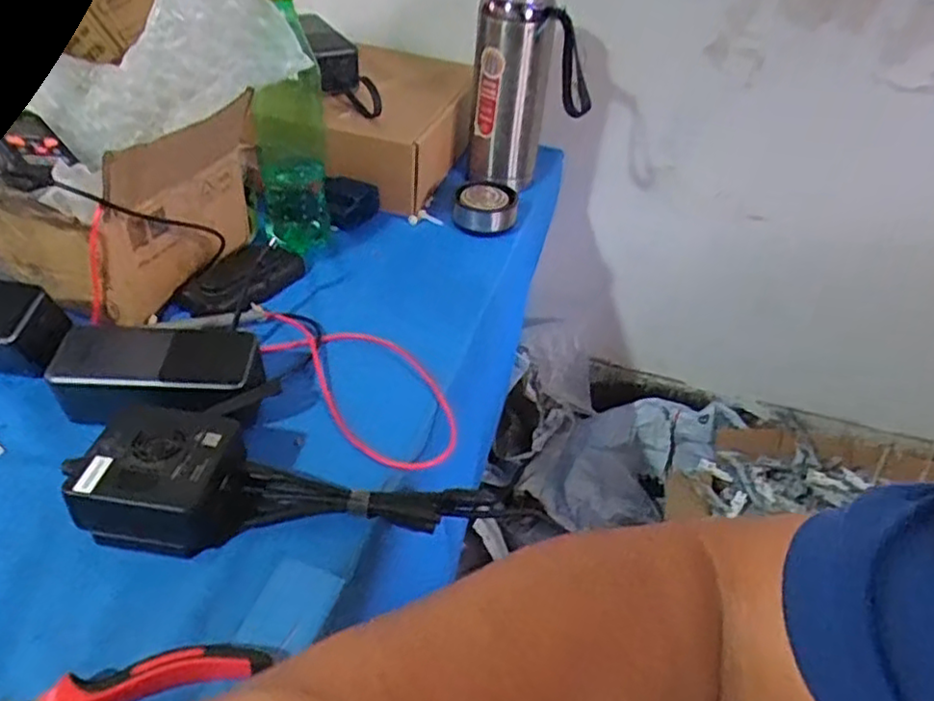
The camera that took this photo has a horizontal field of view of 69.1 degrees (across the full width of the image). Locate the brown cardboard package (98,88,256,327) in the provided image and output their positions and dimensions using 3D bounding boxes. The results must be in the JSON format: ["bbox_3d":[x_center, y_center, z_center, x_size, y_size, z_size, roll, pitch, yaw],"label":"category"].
[{"bbox_3d":[-0.229,-0.118,0.550,0.029,0.155,0.154,30,45,9],"label":"brown cardboard package"}]

